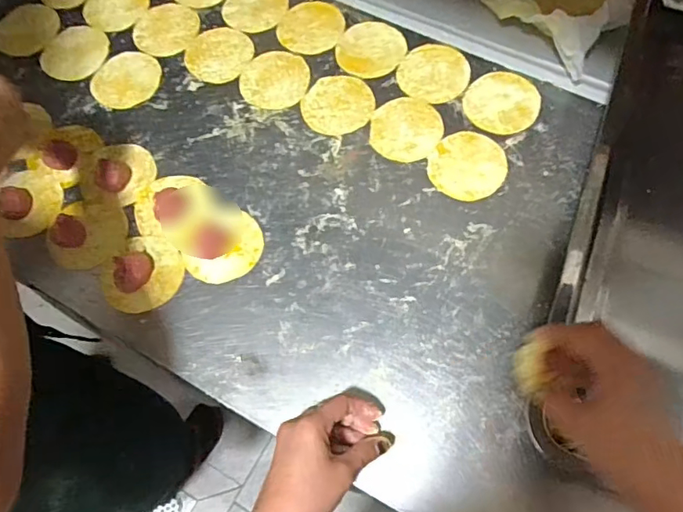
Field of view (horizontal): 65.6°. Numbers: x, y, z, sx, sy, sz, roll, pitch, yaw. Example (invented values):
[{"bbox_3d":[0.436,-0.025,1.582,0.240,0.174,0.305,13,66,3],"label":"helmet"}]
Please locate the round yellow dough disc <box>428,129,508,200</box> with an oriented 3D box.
[{"bbox_3d":[0.137,-0.100,0.580,0.082,0.004,0.085,-2,67,5],"label":"round yellow dough disc"}]

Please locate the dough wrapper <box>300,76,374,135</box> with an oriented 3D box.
[{"bbox_3d":[-0.005,-0.177,0.618,0.082,0.004,0.078,-1,67,1],"label":"dough wrapper"}]

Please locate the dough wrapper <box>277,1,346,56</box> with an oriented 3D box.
[{"bbox_3d":[-0.038,-0.286,0.660,0.077,0.004,0.082,-1,67,1],"label":"dough wrapper"}]

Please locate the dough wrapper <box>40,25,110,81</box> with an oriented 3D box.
[{"bbox_3d":[-0.327,-0.252,0.655,0.082,0.009,0.082,-1,67,1],"label":"dough wrapper"}]

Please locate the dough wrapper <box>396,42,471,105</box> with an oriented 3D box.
[{"bbox_3d":[0.109,-0.218,0.627,0.081,0.004,0.083,-1,67,1],"label":"dough wrapper"}]

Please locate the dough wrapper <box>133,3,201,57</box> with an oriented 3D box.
[{"bbox_3d":[-0.222,-0.288,0.671,0.080,0.006,0.089,-4,67,0],"label":"dough wrapper"}]

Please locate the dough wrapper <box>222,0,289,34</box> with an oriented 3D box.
[{"bbox_3d":[-0.112,-0.322,0.683,0.082,0.004,0.085,-1,67,1],"label":"dough wrapper"}]

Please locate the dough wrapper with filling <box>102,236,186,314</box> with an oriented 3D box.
[{"bbox_3d":[-0.201,0.017,0.535,0.070,0.015,0.079,30,71,13],"label":"dough wrapper with filling"}]

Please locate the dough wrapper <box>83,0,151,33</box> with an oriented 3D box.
[{"bbox_3d":[-0.294,-0.326,0.687,0.084,0.005,0.084,-1,67,1],"label":"dough wrapper"}]

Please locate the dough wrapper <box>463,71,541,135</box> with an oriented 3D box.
[{"bbox_3d":[0.183,-0.176,0.606,0.081,0.004,0.083,-3,67,7],"label":"dough wrapper"}]

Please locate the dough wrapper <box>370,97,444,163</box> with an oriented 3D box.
[{"bbox_3d":[0.072,-0.145,0.599,0.078,0.004,0.083,-1,67,1],"label":"dough wrapper"}]

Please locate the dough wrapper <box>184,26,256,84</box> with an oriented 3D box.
[{"bbox_3d":[-0.150,-0.248,0.651,0.080,0.004,0.081,-1,67,1],"label":"dough wrapper"}]

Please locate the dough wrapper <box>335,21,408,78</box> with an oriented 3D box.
[{"bbox_3d":[0.035,-0.253,0.644,0.082,0.004,0.079,-1,67,1],"label":"dough wrapper"}]

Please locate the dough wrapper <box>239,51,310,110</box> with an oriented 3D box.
[{"bbox_3d":[-0.080,-0.213,0.634,0.080,0.004,0.083,-1,67,1],"label":"dough wrapper"}]

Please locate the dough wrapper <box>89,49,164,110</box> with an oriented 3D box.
[{"bbox_3d":[-0.259,-0.211,0.637,0.077,0.004,0.081,0,69,-1],"label":"dough wrapper"}]

